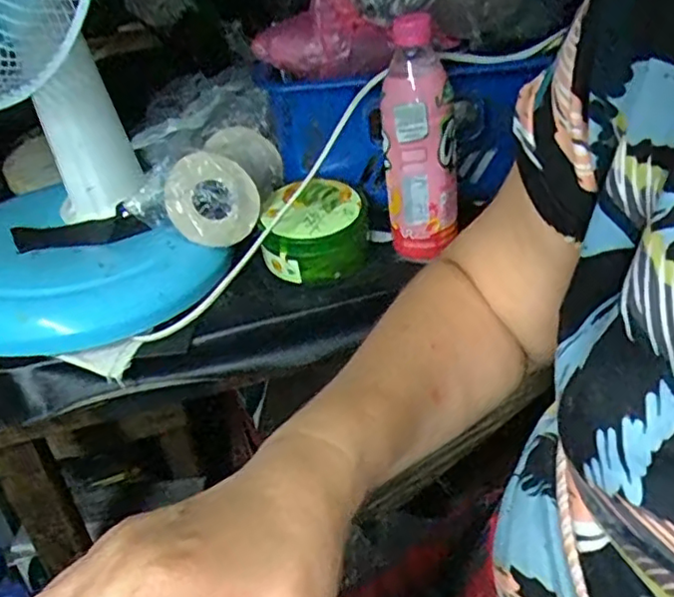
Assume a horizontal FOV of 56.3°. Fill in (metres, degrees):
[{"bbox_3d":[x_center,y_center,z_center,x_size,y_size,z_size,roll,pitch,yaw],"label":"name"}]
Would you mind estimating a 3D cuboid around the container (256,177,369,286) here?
[{"bbox_3d":[-0.020,-0.061,0.601,0.096,0.076,0.089,-5,34,3],"label":"container"}]

